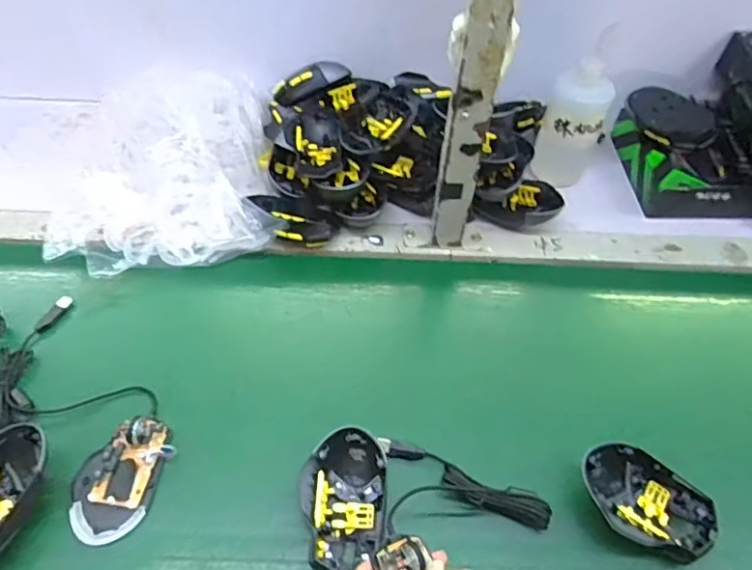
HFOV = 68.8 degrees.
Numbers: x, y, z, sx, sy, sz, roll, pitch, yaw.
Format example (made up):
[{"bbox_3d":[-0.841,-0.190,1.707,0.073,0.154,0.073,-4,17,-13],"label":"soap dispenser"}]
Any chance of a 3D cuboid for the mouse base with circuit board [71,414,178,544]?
[{"bbox_3d":[-0.233,0.170,0.496,0.069,0.029,0.108,14,53,7],"label":"mouse base with circuit board"}]

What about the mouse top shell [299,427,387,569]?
[{"bbox_3d":[-0.027,0.193,0.481,0.072,0.046,0.116,-2,53,-5],"label":"mouse top shell"}]

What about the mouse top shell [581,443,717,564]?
[{"bbox_3d":[0.235,0.199,0.495,0.112,0.048,0.074,36,58,22],"label":"mouse top shell"}]

